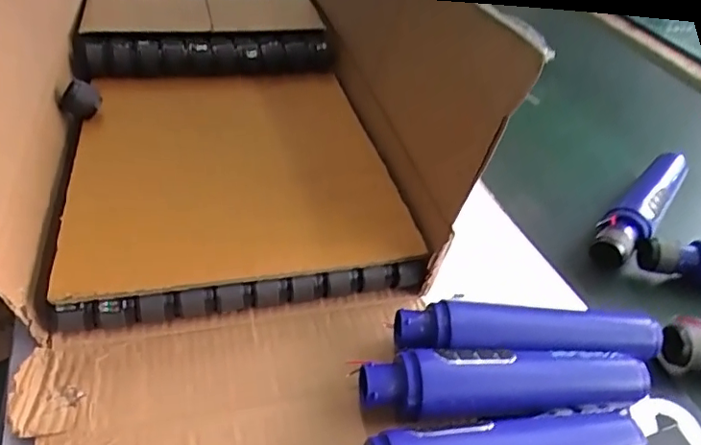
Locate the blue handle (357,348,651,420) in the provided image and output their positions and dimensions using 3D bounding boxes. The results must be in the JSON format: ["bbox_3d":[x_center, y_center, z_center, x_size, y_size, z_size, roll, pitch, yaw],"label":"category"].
[{"bbox_3d":[0.094,0.095,0.325,0.174,0.032,0.036,0,42,-7],"label":"blue handle"}]

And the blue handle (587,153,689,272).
[{"bbox_3d":[0.270,-0.021,0.503,0.035,0.027,0.193,33,48,27],"label":"blue handle"}]

